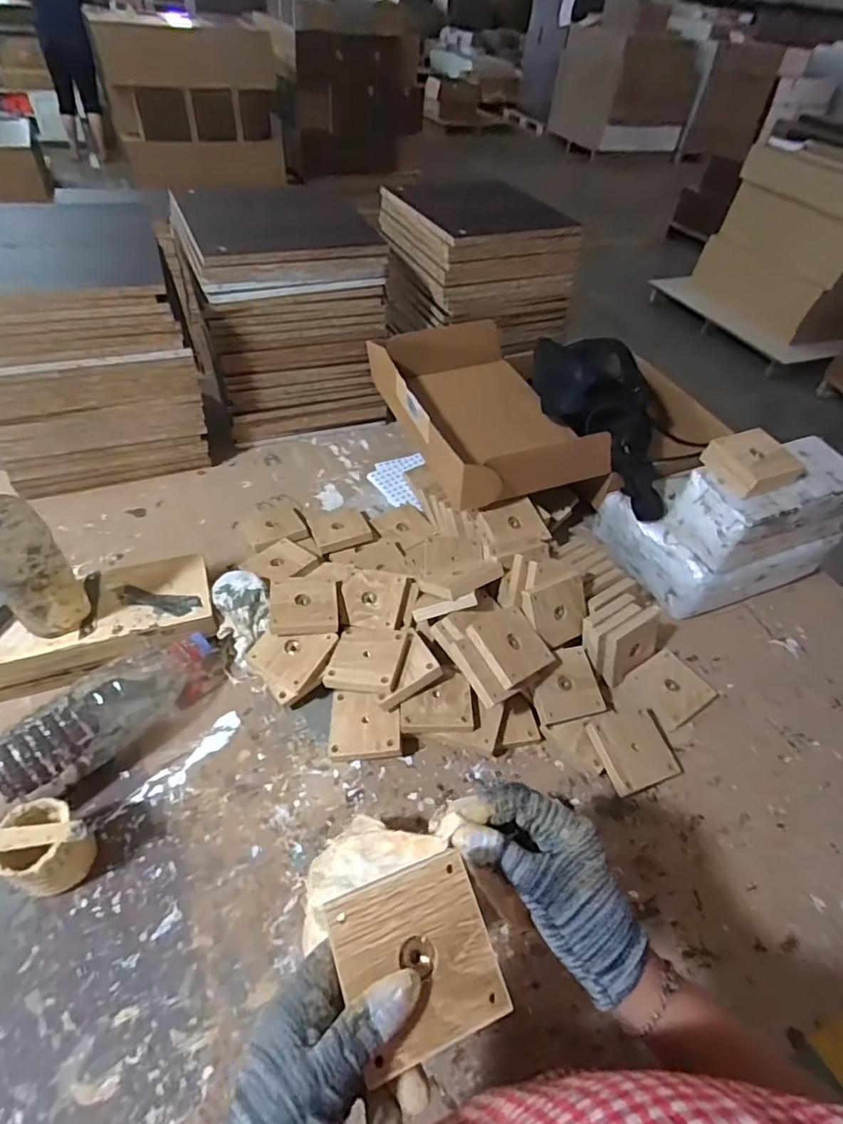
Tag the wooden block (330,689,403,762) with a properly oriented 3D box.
[{"bbox_3d":[-0.065,0.186,0.640,0.084,0.012,0.079,-7,50,10],"label":"wooden block"}]

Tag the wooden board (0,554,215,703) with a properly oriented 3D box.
[{"bbox_3d":[-0.428,0.082,0.668,0.335,0.077,0.123,-11,50,-16],"label":"wooden board"}]

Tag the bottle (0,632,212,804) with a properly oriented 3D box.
[{"bbox_3d":[-0.337,0.161,0.603,0.074,0.080,0.238,30,39,19],"label":"bottle"}]

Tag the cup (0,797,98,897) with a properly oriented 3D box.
[{"bbox_3d":[-0.346,0.265,0.510,0.067,0.077,0.065,3,47,-4],"label":"cup"}]

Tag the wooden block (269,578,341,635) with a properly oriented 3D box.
[{"bbox_3d":[-0.146,0.052,0.692,0.083,0.014,0.084,-3,48,-9],"label":"wooden block"}]

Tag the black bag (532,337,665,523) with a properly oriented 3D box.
[{"bbox_3d":[0.309,-0.231,0.873,0.123,0.118,0.354,-17,69,-21],"label":"black bag"}]

